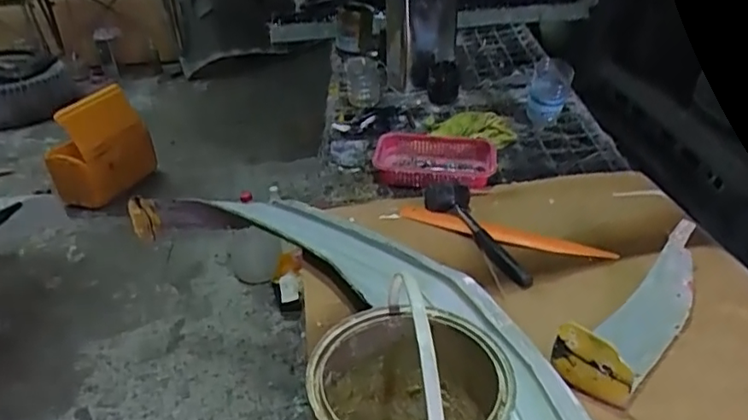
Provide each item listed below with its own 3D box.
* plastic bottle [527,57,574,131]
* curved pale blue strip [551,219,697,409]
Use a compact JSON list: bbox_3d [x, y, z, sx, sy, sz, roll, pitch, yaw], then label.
[{"bbox_3d":[0.383,-0.252,1.277,0.084,0.143,0.063,6,32,14],"label":"plastic bottle"},{"bbox_3d":[0.354,0.123,0.760,0.309,0.063,0.092,-30,43,-35],"label":"curved pale blue strip"}]

